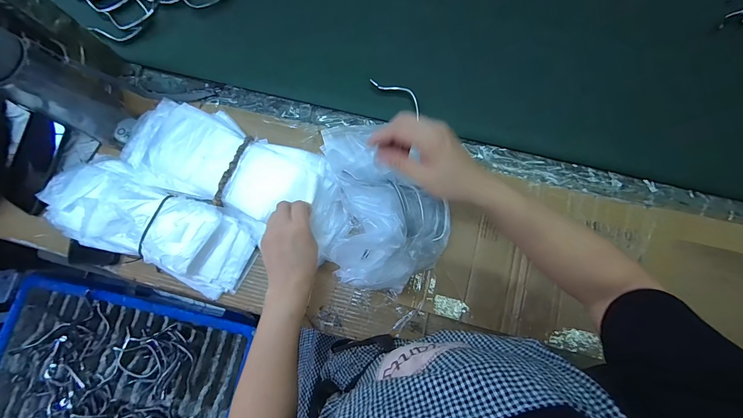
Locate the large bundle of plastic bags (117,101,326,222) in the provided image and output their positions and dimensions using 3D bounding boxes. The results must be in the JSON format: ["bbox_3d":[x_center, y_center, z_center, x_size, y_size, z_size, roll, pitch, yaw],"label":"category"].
[{"bbox_3d":[-0.227,-0.072,0.493,0.314,0.065,0.140,22,80,6],"label":"large bundle of plastic bags"}]

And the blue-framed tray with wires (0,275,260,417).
[{"bbox_3d":[-0.548,0.454,0.637,0.528,0.088,0.572,11,79,4],"label":"blue-framed tray with wires"}]

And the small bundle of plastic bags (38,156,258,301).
[{"bbox_3d":[-0.332,0.024,0.475,0.298,0.067,0.127,24,81,6],"label":"small bundle of plastic bags"}]

